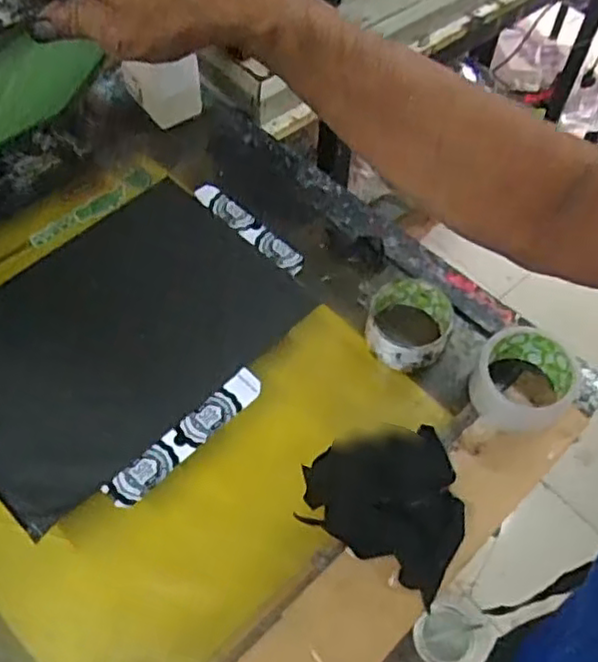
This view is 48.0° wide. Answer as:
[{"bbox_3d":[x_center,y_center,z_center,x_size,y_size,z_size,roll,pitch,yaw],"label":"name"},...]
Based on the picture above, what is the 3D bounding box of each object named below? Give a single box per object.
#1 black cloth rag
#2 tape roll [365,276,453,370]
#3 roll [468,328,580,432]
[{"bbox_3d":[0.080,0.138,0.589,0.143,0.037,0.130,30,61,14],"label":"black cloth rag"},{"bbox_3d":[0.110,-0.010,0.669,0.079,0.042,0.092,19,59,7],"label":"tape roll"},{"bbox_3d":[0.212,0.046,0.633,0.088,0.053,0.096,2,58,-3],"label":"roll"}]

